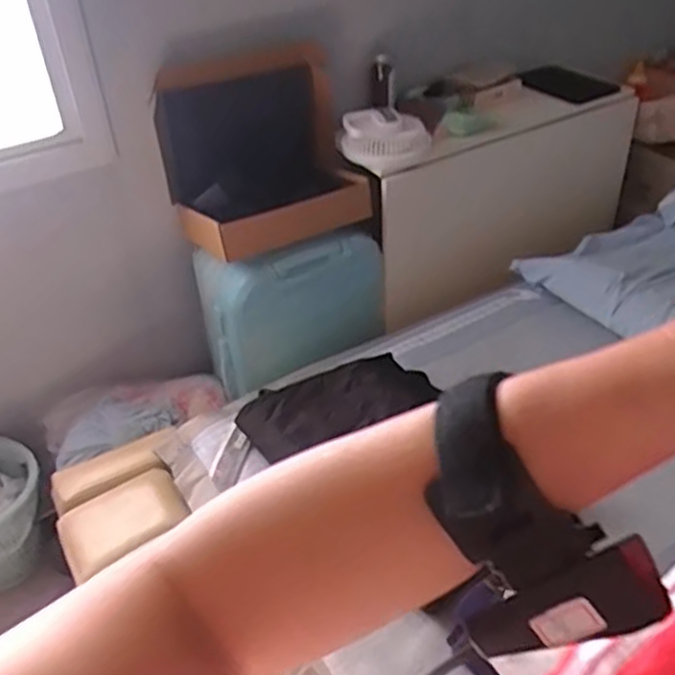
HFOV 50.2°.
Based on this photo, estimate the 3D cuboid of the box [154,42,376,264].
[{"bbox_3d":[-0.139,-0.384,1.548,0.394,0.364,0.273,-19,39,-24],"label":"box"}]

